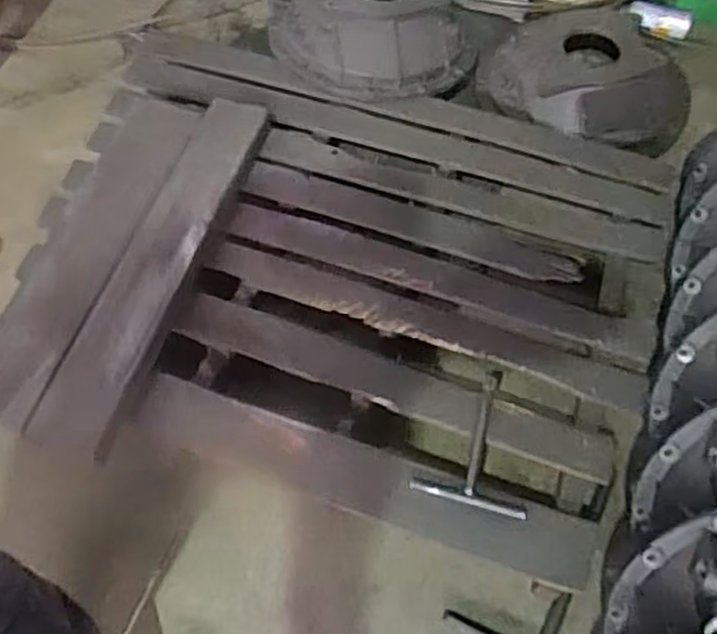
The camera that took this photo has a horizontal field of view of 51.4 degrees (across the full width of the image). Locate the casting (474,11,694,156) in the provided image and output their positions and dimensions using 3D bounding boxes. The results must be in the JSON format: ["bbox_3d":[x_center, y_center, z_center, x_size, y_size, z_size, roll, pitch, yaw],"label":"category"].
[{"bbox_3d":[0.445,-0.472,1.473,0.404,0.093,0.290,18,63,11],"label":"casting"}]

